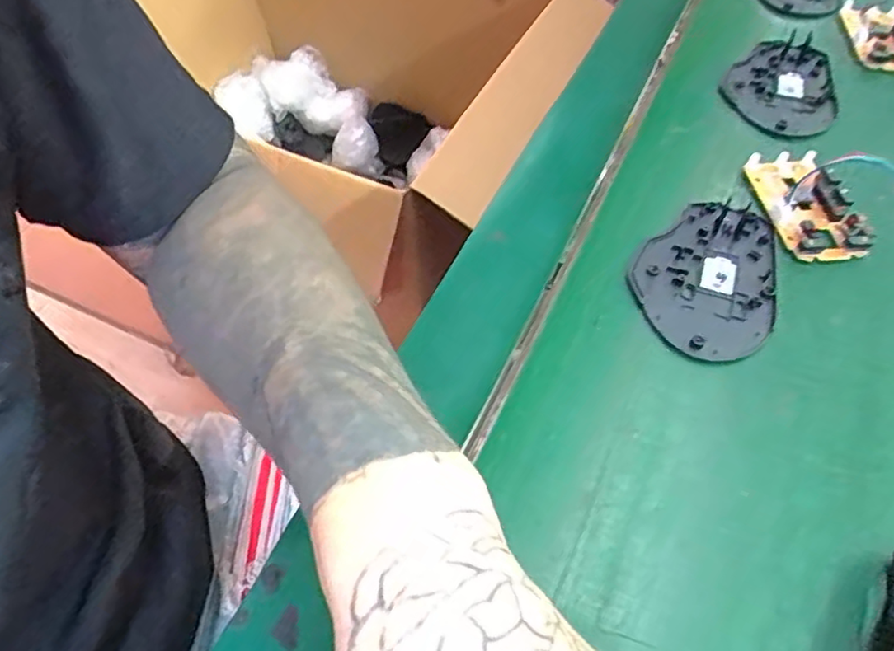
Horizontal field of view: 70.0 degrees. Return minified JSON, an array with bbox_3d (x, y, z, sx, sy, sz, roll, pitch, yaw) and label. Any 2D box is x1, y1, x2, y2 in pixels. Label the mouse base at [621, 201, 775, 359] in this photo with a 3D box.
[{"bbox_3d":[0.141,-0.030,0.345,0.073,0.006,0.109,21,57,14],"label":"mouse base"}]

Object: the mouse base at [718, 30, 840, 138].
[{"bbox_3d":[0.241,-0.172,0.455,0.074,0.010,0.117,28,59,18],"label":"mouse base"}]

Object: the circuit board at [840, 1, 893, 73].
[{"bbox_3d":[0.331,-0.223,0.483,0.044,0.016,0.070,1,54,0],"label":"circuit board"}]

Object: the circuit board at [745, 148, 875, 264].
[{"bbox_3d":[0.209,-0.073,0.372,0.046,0.017,0.077,-7,55,-6],"label":"circuit board"}]

